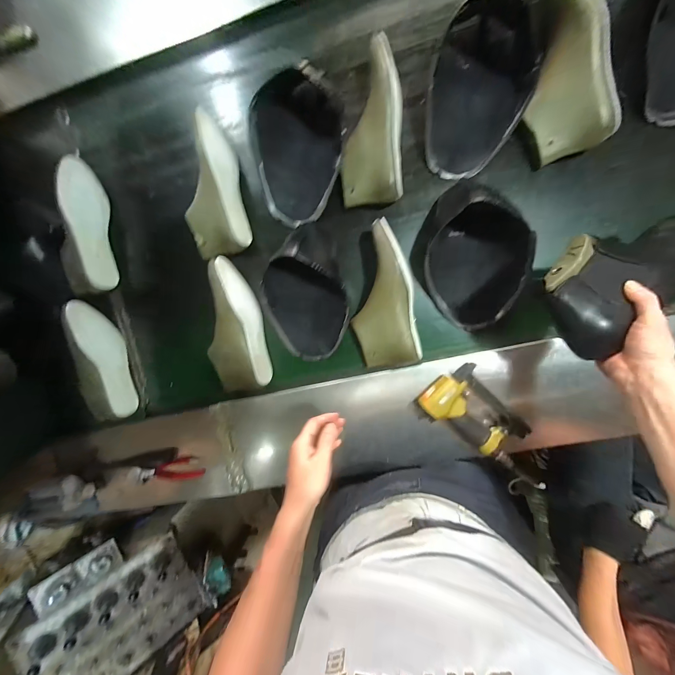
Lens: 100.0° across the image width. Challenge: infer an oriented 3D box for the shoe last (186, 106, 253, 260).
[{"bbox_3d":[-0.269,-0.298,0.583,0.115,0.088,0.248,-9,95,8],"label":"shoe last"}]

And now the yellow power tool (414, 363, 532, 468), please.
[{"bbox_3d":[0.278,0.171,0.580,0.146,0.064,0.222,-41,90,10],"label":"yellow power tool"}]

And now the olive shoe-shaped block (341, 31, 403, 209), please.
[{"bbox_3d":[0.065,-0.400,0.545,0.121,0.087,0.273,-2,96,7],"label":"olive shoe-shaped block"}]

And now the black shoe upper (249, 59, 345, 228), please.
[{"bbox_3d":[-0.076,-0.359,0.554,0.176,0.108,0.228,-5,96,8],"label":"black shoe upper"}]

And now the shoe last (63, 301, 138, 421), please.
[{"bbox_3d":[-0.560,0.062,0.666,0.113,0.075,0.288,2,97,7],"label":"shoe last"}]

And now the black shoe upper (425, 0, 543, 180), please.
[{"bbox_3d":[0.259,-0.472,0.520,0.170,0.069,0.306,3,97,7],"label":"black shoe upper"}]

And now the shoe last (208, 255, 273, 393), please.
[{"bbox_3d":[-0.230,-0.020,0.613,0.123,0.080,0.290,-8,96,8],"label":"shoe last"}]

